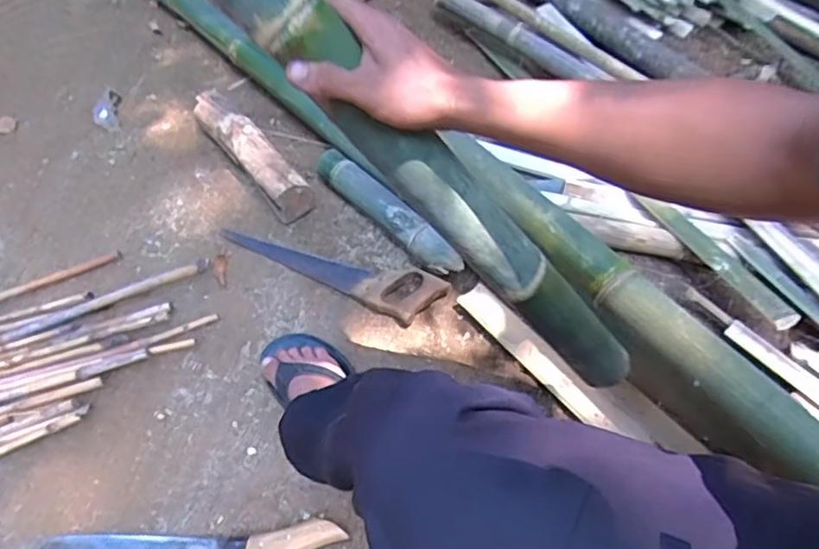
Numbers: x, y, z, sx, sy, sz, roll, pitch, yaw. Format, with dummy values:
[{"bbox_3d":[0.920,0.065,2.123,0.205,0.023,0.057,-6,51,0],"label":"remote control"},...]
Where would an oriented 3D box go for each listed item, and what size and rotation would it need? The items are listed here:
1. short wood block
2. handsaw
[{"bbox_3d":[-0.321,-0.247,1.185,0.079,0.079,0.422,-34,56,-17],"label":"short wood block"},{"bbox_3d":[-0.143,-0.031,1.041,0.428,0.032,0.100,26,56,20],"label":"handsaw"}]

